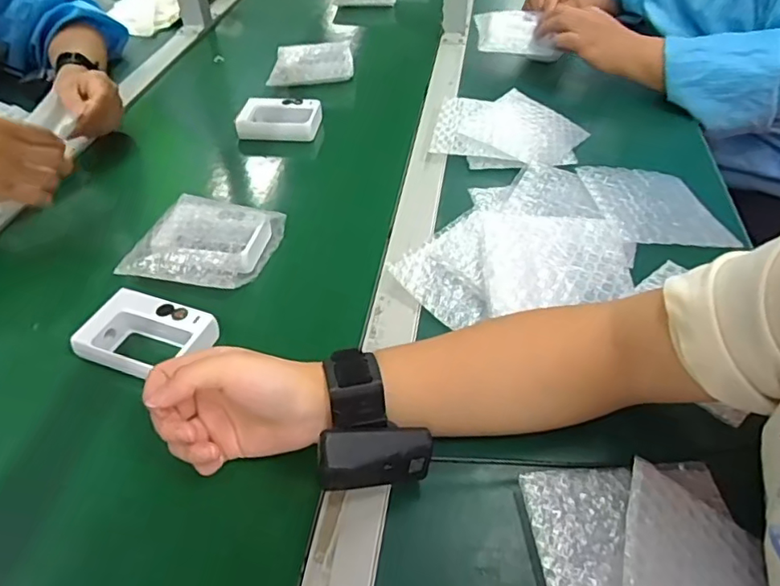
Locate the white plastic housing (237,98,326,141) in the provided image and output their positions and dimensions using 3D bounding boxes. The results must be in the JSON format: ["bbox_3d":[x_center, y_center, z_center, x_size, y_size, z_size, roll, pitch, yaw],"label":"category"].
[{"bbox_3d":[-0.141,-0.221,0.706,0.105,0.028,0.060,1,45,4],"label":"white plastic housing"}]

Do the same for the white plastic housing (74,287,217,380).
[{"bbox_3d":[-0.194,0.035,0.444,0.091,0.027,0.065,14,48,17],"label":"white plastic housing"}]

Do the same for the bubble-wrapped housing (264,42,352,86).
[{"bbox_3d":[-0.112,-0.330,0.797,0.121,0.033,0.069,-1,45,2],"label":"bubble-wrapped housing"}]

